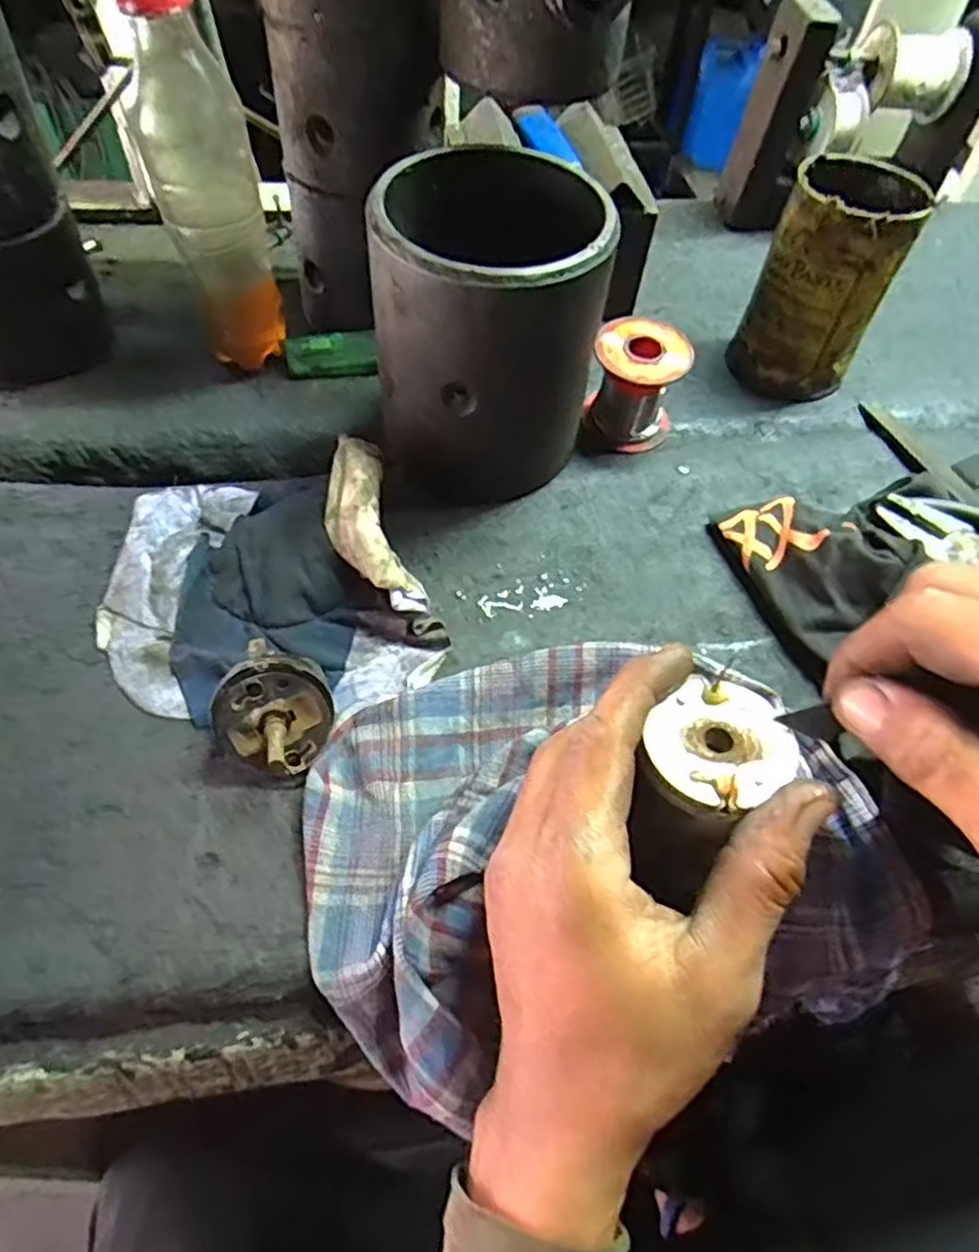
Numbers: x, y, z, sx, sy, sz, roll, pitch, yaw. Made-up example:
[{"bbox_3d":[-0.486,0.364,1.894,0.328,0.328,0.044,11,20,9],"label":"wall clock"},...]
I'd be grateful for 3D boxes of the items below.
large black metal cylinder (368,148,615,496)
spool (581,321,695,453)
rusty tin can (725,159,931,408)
[{"bbox_3d":[-0.001,-0.143,0.369,0.107,0.133,0.102,5,54,-2],"label":"large black metal cylinder"},{"bbox_3d":[0.083,-0.136,0.415,0.051,0.058,0.051,3,54,-4],"label":"spool"},{"bbox_3d":[0.201,-0.206,0.436,0.072,0.112,0.073,34,58,18],"label":"rusty tin can"}]

